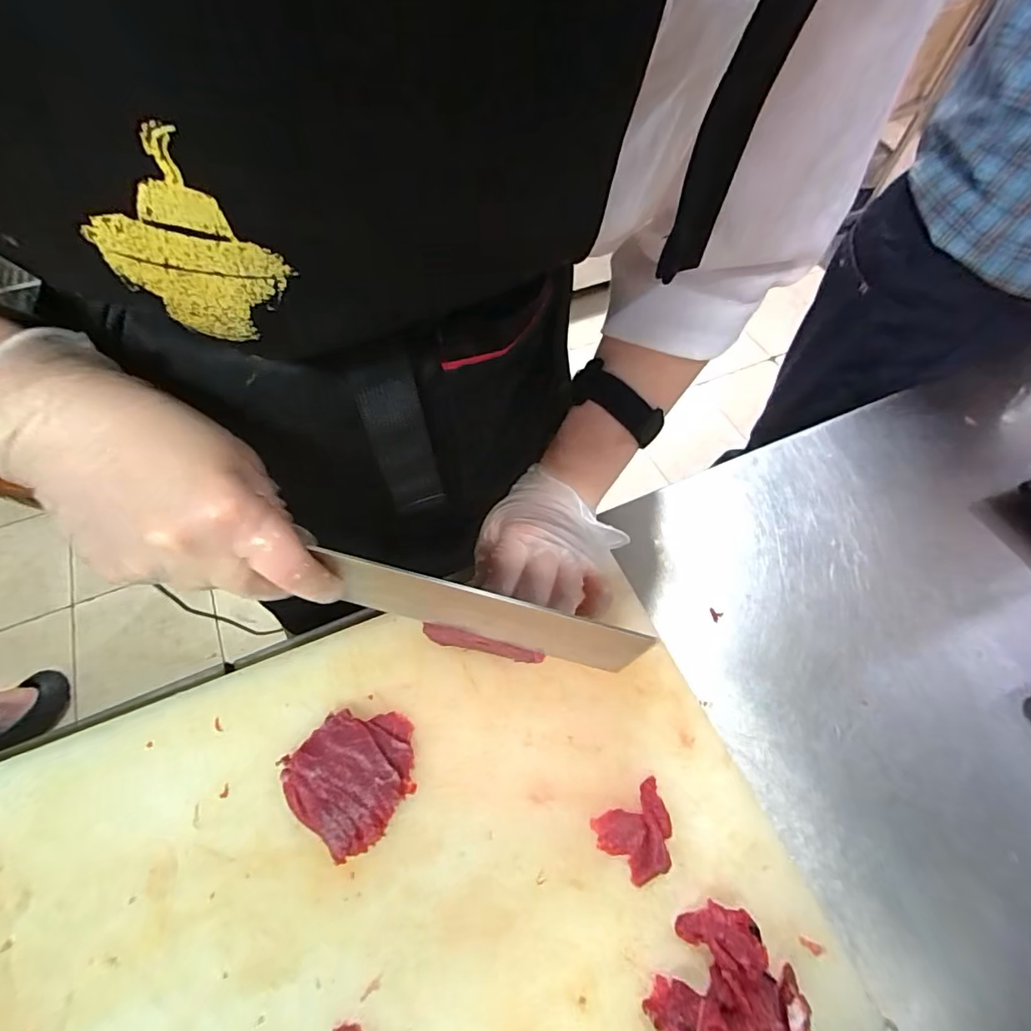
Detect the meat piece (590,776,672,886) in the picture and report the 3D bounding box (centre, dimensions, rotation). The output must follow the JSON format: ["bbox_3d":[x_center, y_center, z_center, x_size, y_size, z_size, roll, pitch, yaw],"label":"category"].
[{"bbox_3d":[0.070,0.177,0.277,0.043,0.011,0.037,-28,64,-16],"label":"meat piece"}]

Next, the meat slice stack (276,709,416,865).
[{"bbox_3d":[-0.093,0.146,0.287,0.066,0.014,0.071,34,65,18],"label":"meat slice stack"}]

